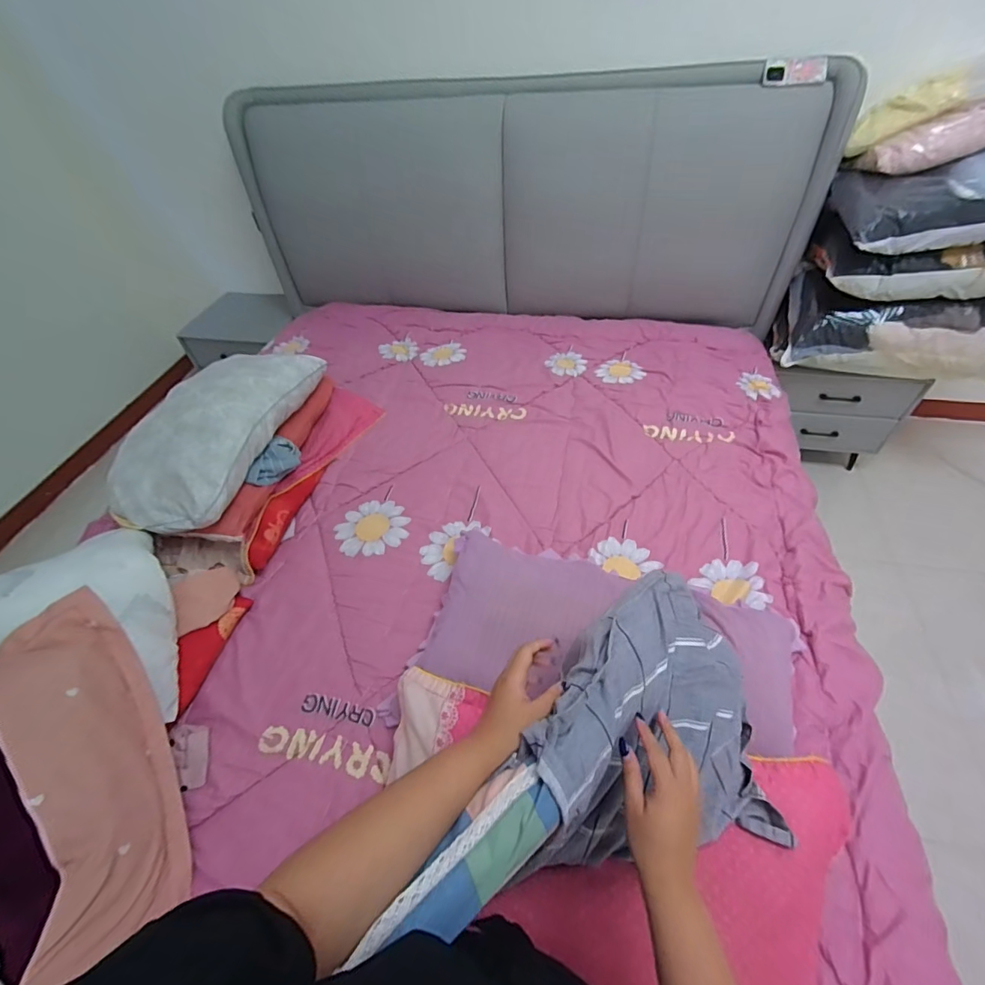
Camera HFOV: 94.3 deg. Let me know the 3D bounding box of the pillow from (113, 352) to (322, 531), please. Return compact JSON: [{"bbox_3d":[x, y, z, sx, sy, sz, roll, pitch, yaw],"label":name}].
[{"bbox_3d":[-0.684,-0.179,1.106,0.325,0.129,0.554,7,52,11],"label":"pillow"}]

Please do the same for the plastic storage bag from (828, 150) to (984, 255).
[{"bbox_3d":[1.201,-0.777,1.174,0.510,0.175,0.271,1,51,6],"label":"plastic storage bag"}]

